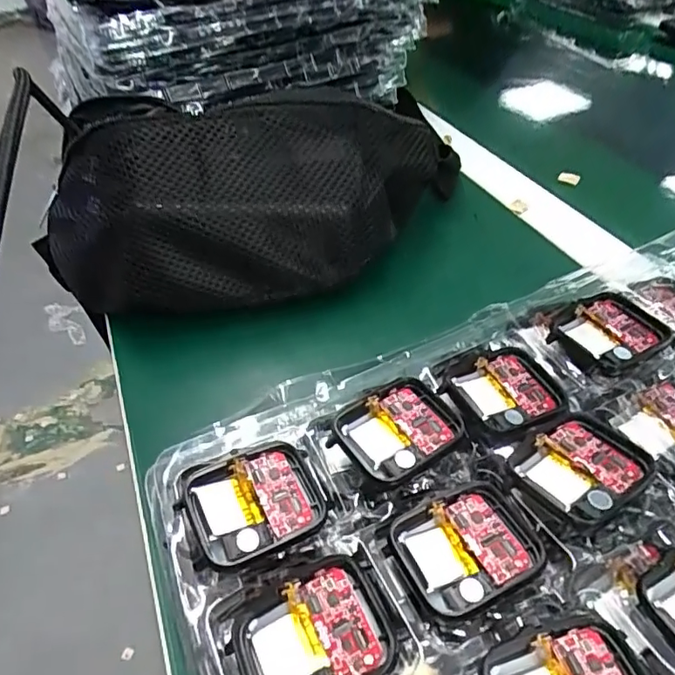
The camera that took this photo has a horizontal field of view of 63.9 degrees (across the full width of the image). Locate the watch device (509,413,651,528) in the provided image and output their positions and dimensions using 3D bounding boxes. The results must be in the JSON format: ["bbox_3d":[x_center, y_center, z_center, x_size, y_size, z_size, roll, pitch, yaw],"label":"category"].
[{"bbox_3d":[0.087,0.046,0.191,0.043,0.009,0.036,-25,49,-20],"label":"watch device"}]

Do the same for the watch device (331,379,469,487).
[{"bbox_3d":[0.024,0.034,0.206,0.043,0.008,0.037,-26,49,-21],"label":"watch device"}]

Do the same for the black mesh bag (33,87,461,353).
[{"bbox_3d":[-0.042,-0.098,0.343,0.280,0.093,0.139,-25,48,-20],"label":"black mesh bag"}]

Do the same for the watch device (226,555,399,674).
[{"bbox_3d":[-0.007,0.089,0.157,0.043,0.012,0.037,-19,47,-15],"label":"watch device"}]

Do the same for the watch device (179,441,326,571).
[{"bbox_3d":[-0.028,0.055,0.185,0.045,0.011,0.038,-17,46,-13],"label":"watch device"}]

